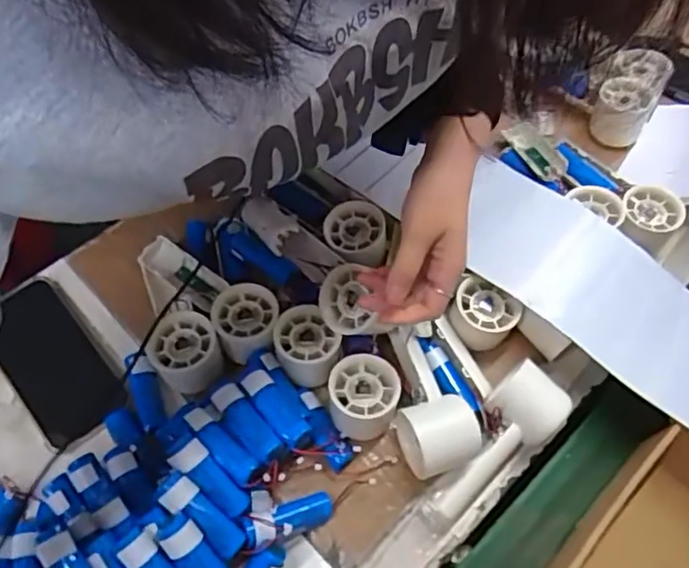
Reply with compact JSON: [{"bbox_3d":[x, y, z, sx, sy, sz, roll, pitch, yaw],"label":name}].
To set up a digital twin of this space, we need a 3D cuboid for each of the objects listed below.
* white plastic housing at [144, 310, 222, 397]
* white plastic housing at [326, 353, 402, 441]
[{"bbox_3d":[-0.138,0.062,0.536,0.056,0.052,0.055,1,62,-2],"label":"white plastic housing"},{"bbox_3d":[0.015,0.096,0.519,0.056,0.053,0.057,0,62,-3],"label":"white plastic housing"}]

